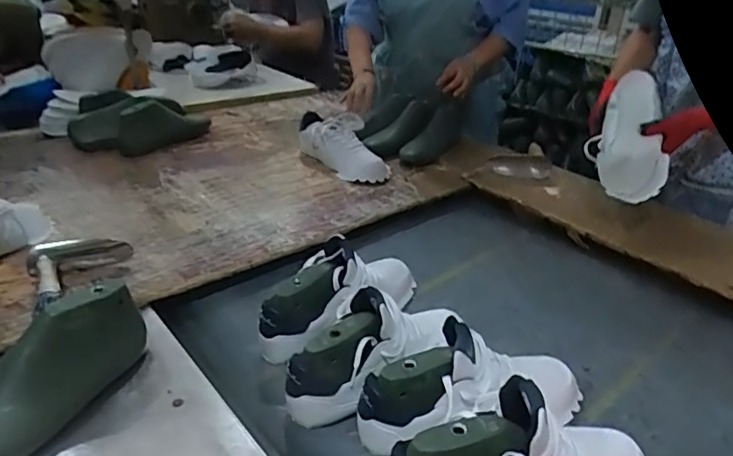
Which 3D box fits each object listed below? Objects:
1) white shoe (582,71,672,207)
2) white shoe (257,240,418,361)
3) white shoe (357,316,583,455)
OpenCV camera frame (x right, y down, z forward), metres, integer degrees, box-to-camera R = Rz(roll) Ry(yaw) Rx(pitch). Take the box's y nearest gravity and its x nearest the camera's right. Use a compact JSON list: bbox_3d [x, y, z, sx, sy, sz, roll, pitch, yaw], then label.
[{"bbox_3d":[0.496,-0.167,1.055,0.110,0.246,0.107,7,-15,2],"label":"white shoe"},{"bbox_3d":[-0.034,0.083,0.808,0.098,0.125,0.270,27,36,32],"label":"white shoe"},{"bbox_3d":[0.130,0.178,0.643,0.291,0.118,0.086,-6,32,-19],"label":"white shoe"}]

